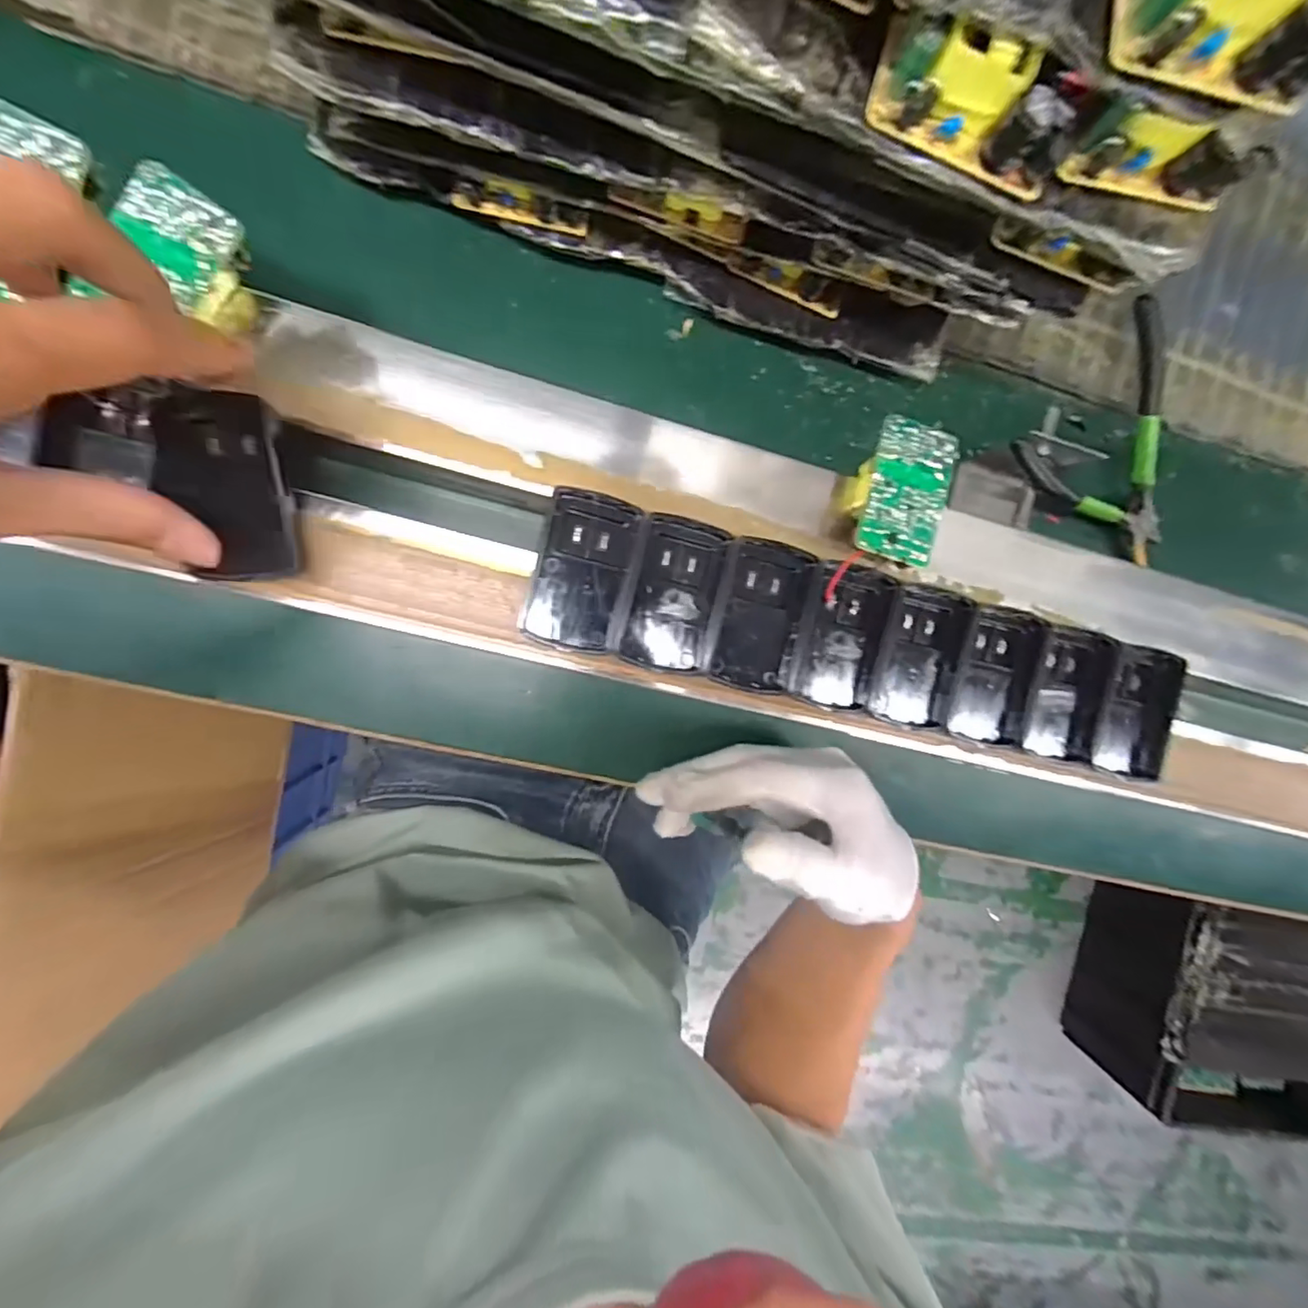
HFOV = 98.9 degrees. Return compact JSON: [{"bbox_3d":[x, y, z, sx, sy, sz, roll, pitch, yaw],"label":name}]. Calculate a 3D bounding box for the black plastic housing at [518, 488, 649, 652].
[{"bbox_3d":[-0.031,-0.037,0.253,0.043,0.015,0.070,15,92,-9],"label":"black plastic housing"}]

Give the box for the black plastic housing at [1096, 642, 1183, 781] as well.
[{"bbox_3d":[0.255,0.030,0.300,0.038,0.018,0.069,10,93,-9],"label":"black plastic housing"}]

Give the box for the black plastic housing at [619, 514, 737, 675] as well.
[{"bbox_3d":[0.010,-0.028,0.261,0.041,0.011,0.070,12,92,-9],"label":"black plastic housing"}]

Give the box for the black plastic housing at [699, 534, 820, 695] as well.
[{"bbox_3d":[0.049,-0.018,0.267,0.042,0.012,0.069,12,92,-9],"label":"black plastic housing"}]

